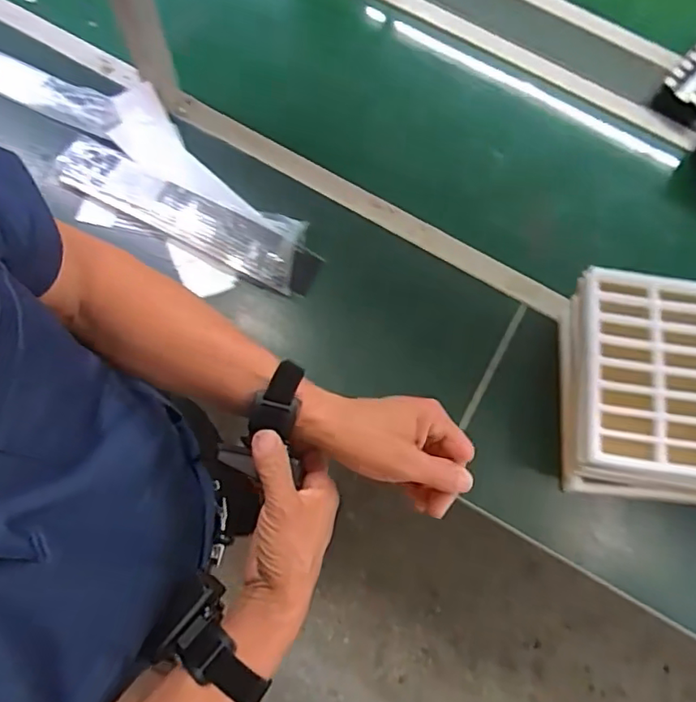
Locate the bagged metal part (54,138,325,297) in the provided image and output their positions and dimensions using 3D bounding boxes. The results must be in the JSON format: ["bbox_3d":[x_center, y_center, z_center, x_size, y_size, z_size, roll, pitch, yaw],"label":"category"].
[{"bbox_3d":[-0.235,-0.194,0.840,0.406,0.044,0.107,21,75,5],"label":"bagged metal part"}]

